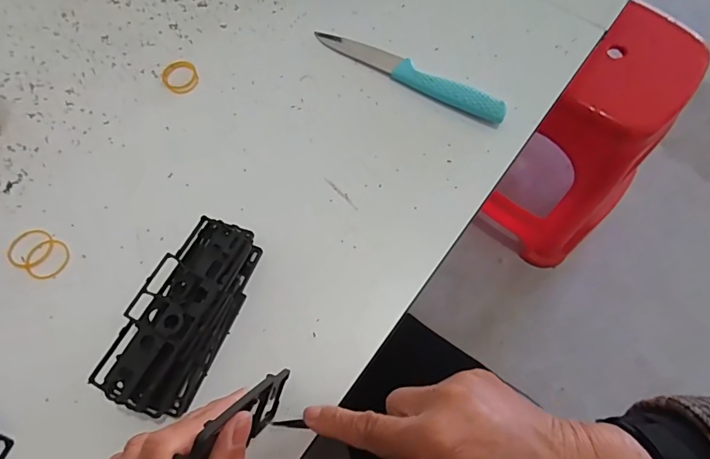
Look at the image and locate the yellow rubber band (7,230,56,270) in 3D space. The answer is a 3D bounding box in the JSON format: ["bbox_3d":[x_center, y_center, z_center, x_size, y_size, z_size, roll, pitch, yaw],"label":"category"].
[{"bbox_3d":[-0.243,0.014,0.336,0.031,0.004,0.031,0,68,1],"label":"yellow rubber band"}]

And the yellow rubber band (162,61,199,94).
[{"bbox_3d":[-0.154,-0.135,0.394,0.029,0.004,0.036,-27,70,-10],"label":"yellow rubber band"}]

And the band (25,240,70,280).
[{"bbox_3d":[-0.229,0.022,0.333,0.032,0.004,0.030,0,68,1],"label":"band"}]

